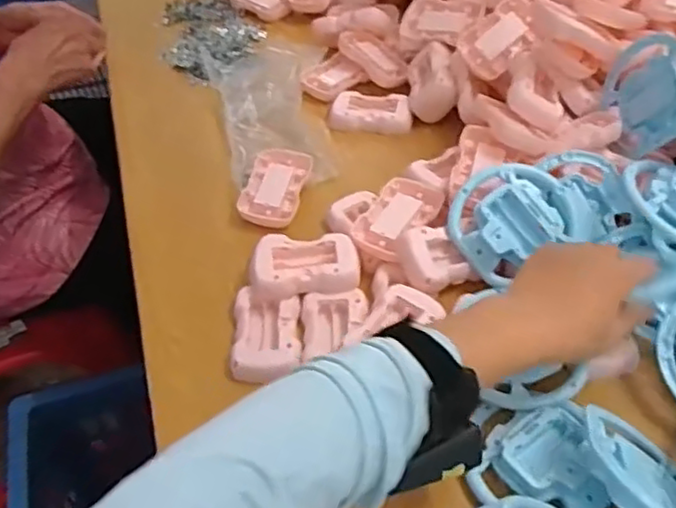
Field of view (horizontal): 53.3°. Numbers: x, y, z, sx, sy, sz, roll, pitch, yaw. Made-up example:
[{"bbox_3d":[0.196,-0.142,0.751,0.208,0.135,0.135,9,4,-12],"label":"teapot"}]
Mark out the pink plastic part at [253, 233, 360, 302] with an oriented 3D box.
[{"bbox_3d":[-0.026,0.009,0.556,0.085,0.022,0.060,0,48,3],"label":"pink plastic part"}]

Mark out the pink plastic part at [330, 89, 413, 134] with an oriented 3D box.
[{"bbox_3d":[0.036,-0.150,0.718,0.086,0.019,0.056,9,49,11],"label":"pink plastic part"}]

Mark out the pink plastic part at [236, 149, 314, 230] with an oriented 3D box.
[{"bbox_3d":[-0.057,-0.067,0.645,0.053,0.021,0.095,9,49,11],"label":"pink plastic part"}]

